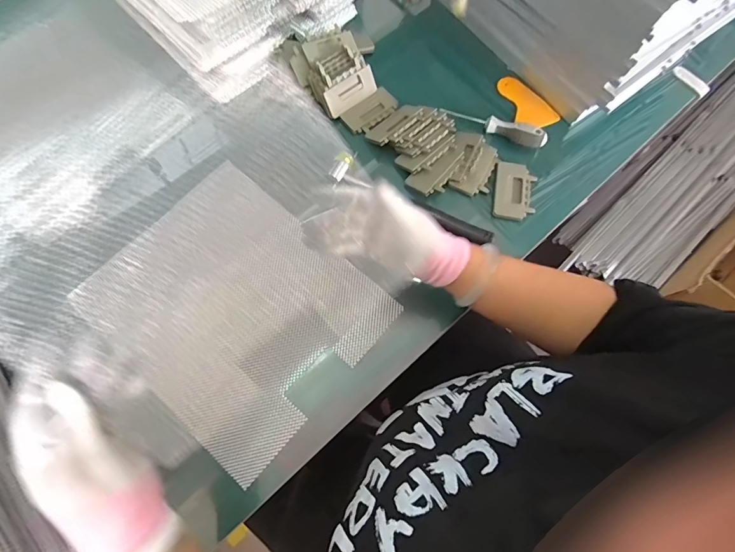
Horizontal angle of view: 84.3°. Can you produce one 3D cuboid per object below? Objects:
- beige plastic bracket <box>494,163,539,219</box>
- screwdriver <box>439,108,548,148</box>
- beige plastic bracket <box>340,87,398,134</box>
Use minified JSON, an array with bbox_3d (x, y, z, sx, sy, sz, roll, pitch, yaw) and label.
[{"bbox_3d":[0.209,-0.120,0.577,0.055,0.009,0.089,9,71,3],"label":"beige plastic bracket"},{"bbox_3d":[0.187,-0.225,0.599,0.156,0.031,0.020,21,72,7],"label":"screwdriver"},{"bbox_3d":[0.007,-0.250,0.616,0.085,0.013,0.044,-41,76,-13],"label":"beige plastic bracket"}]

